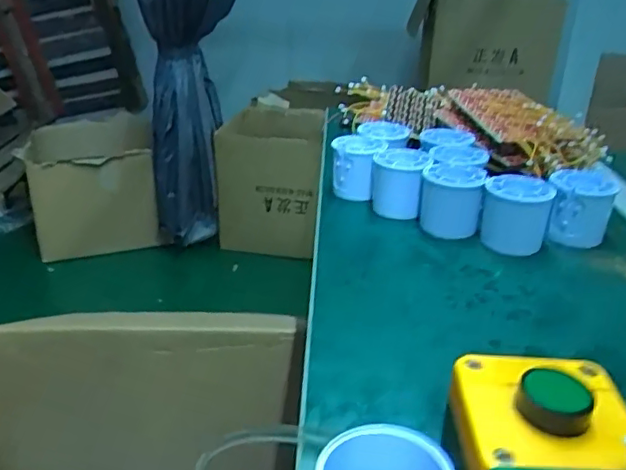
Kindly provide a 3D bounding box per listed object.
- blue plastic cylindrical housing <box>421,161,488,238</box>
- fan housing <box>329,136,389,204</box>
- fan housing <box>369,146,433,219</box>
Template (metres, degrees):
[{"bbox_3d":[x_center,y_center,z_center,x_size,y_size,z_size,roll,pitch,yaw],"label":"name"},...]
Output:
[{"bbox_3d":[0.124,-0.030,0.521,0.051,0.055,0.048,6,27,10],"label":"blue plastic cylindrical housing"},{"bbox_3d":[0.046,-0.067,0.587,0.049,0.055,0.050,8,27,12],"label":"fan housing"},{"bbox_3d":[0.084,-0.049,0.553,0.056,0.054,0.062,8,27,12],"label":"fan housing"}]

